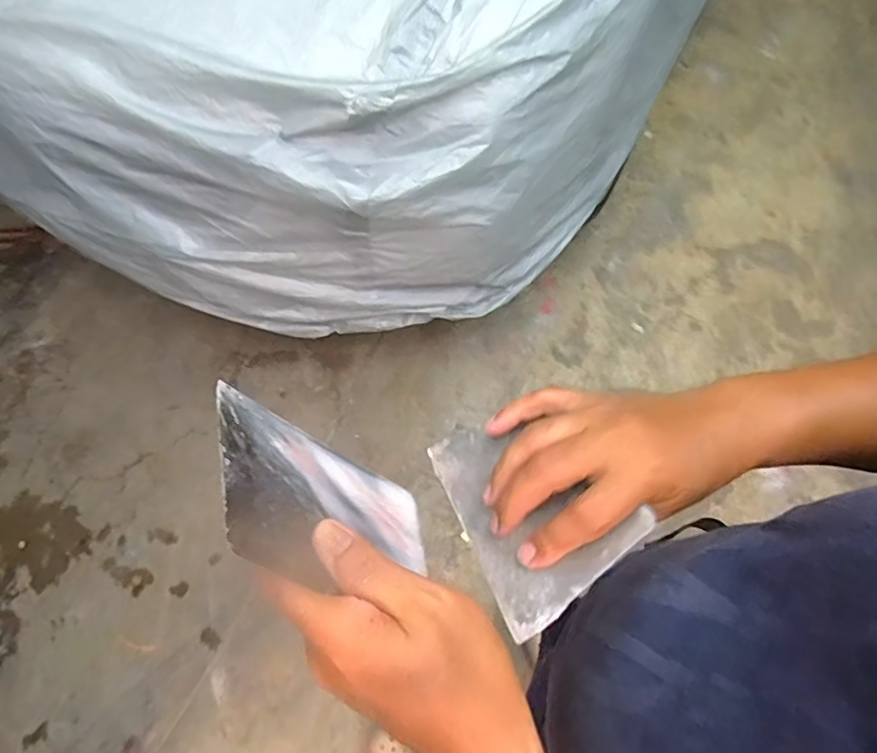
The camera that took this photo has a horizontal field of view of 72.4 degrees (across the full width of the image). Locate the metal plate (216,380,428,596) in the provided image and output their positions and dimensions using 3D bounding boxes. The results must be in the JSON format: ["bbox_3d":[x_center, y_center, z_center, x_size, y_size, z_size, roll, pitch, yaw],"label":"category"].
[{"bbox_3d":[-0.052,0.066,0.296,0.004,0.133,0.094,-39,37,16],"label":"metal plate"}]

